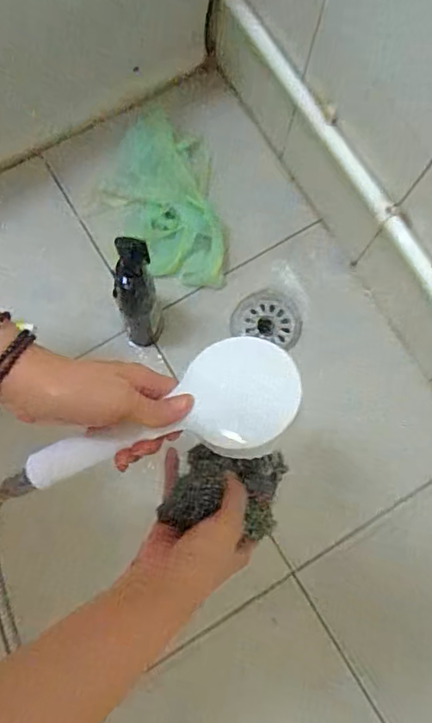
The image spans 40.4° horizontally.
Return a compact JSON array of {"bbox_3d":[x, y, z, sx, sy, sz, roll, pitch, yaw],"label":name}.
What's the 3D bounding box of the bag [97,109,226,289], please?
[{"bbox_3d":[-0.079,-0.225,0.820,0.155,0.029,0.249,-10,80,-3],"label":"bag"}]

